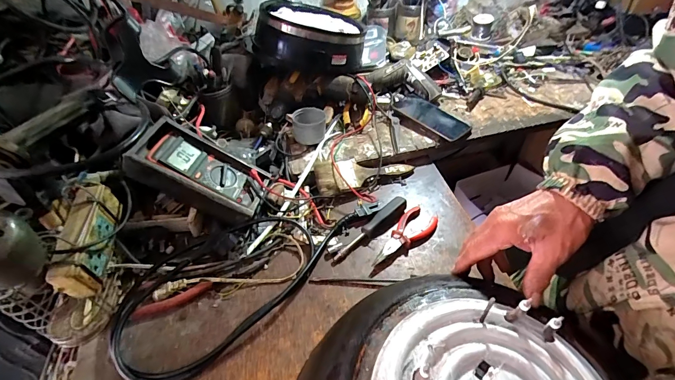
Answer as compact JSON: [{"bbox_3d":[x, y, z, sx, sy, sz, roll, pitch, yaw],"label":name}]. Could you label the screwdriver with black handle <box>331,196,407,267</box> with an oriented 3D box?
[{"bbox_3d":[0.054,0.067,0.579,0.169,0.019,0.026,-36,55,-26],"label":"screwdriver with black handle"}]

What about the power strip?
[{"bbox_3d":[-0.309,0.056,0.434,0.043,0.059,0.136,-9,47,-5],"label":"power strip"}]

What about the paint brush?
[{"bbox_3d":[0.051,-0.039,0.664,0.191,0.017,0.067,-11,64,-19],"label":"paint brush"}]

